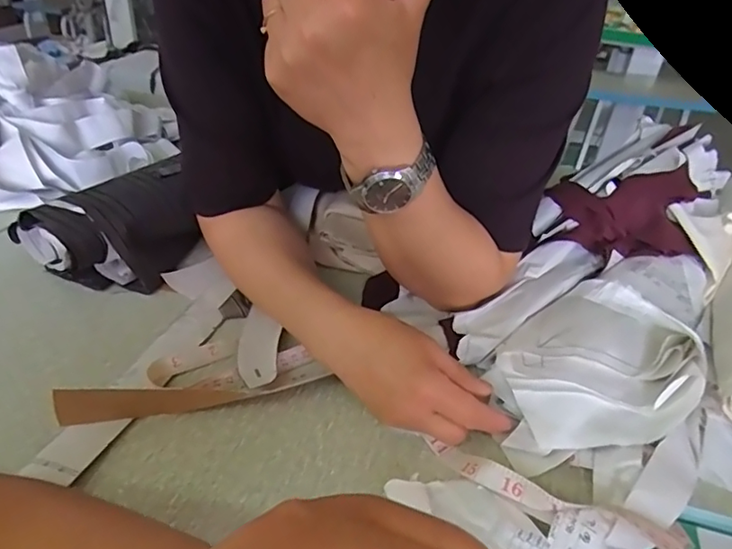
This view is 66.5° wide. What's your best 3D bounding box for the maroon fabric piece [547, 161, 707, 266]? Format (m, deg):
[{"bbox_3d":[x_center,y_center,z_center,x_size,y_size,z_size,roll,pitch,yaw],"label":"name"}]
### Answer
[{"bbox_3d":[0.260,-0.062,0.553,0.143,0.053,0.080,6,35,2],"label":"maroon fabric piece"}]

